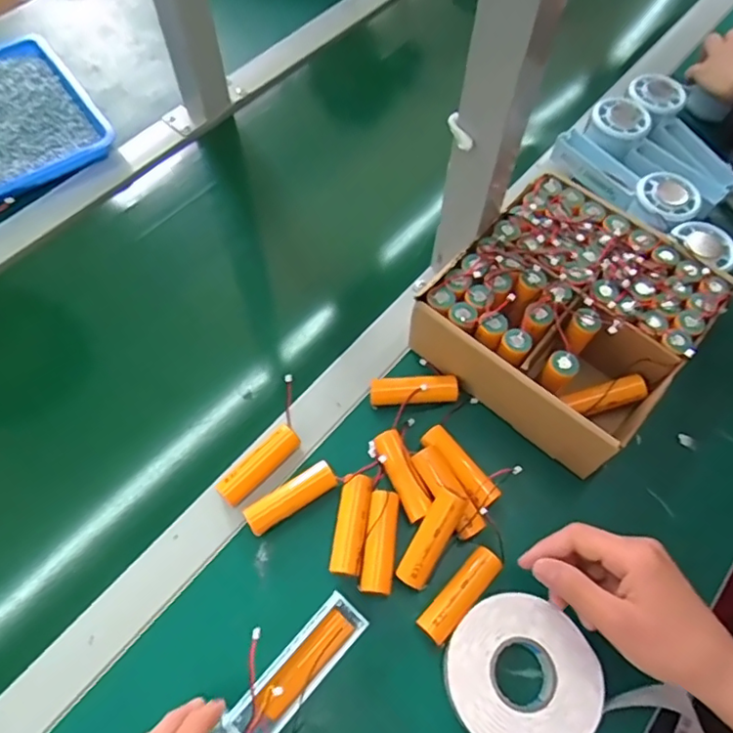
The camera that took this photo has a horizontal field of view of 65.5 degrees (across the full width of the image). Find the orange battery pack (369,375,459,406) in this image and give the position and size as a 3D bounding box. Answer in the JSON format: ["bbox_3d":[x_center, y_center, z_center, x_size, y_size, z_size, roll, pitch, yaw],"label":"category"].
[{"bbox_3d":[0.039,0.021,0.470,0.071,0.023,0.019,-1,62,-2],"label":"orange battery pack"}]

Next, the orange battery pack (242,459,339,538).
[{"bbox_3d":[-0.056,0.099,0.426,0.070,0.019,0.020,-31,67,-17],"label":"orange battery pack"}]

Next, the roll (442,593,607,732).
[{"bbox_3d":[0.103,0.207,0.381,0.098,0.024,0.092,1,62,-1],"label":"roll"}]

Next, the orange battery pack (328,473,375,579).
[{"bbox_3d":[-0.011,0.116,0.418,0.024,0.016,0.070,8,62,3],"label":"orange battery pack"}]

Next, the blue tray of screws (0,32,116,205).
[{"bbox_3d":[-0.385,-0.258,0.608,0.173,0.031,0.225,-33,68,-18],"label":"blue tray of screws"}]

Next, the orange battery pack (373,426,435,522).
[{"bbox_3d":[0.027,0.084,0.438,0.022,0.018,0.070,-20,65,-12],"label":"orange battery pack"}]

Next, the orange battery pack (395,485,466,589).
[{"bbox_3d":[0.047,0.121,0.406,0.022,0.017,0.071,27,83,10],"label":"orange battery pack"}]

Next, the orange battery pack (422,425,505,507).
[{"bbox_3d":[0.073,0.077,0.441,0.022,0.018,0.070,-35,68,-18],"label":"orange battery pack"}]

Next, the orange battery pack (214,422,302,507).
[{"bbox_3d":[-0.083,0.076,0.443,0.023,0.016,0.071,41,68,18],"label":"orange battery pack"}]

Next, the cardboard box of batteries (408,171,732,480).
[{"bbox_3d":[0.165,-0.041,0.476,0.183,0.080,0.196,38,67,17],"label":"cardboard box of batteries"}]

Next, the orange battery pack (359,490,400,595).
[{"bbox_3d":[0.010,0.128,0.416,0.022,0.021,0.071,7,62,2],"label":"orange battery pack"}]

